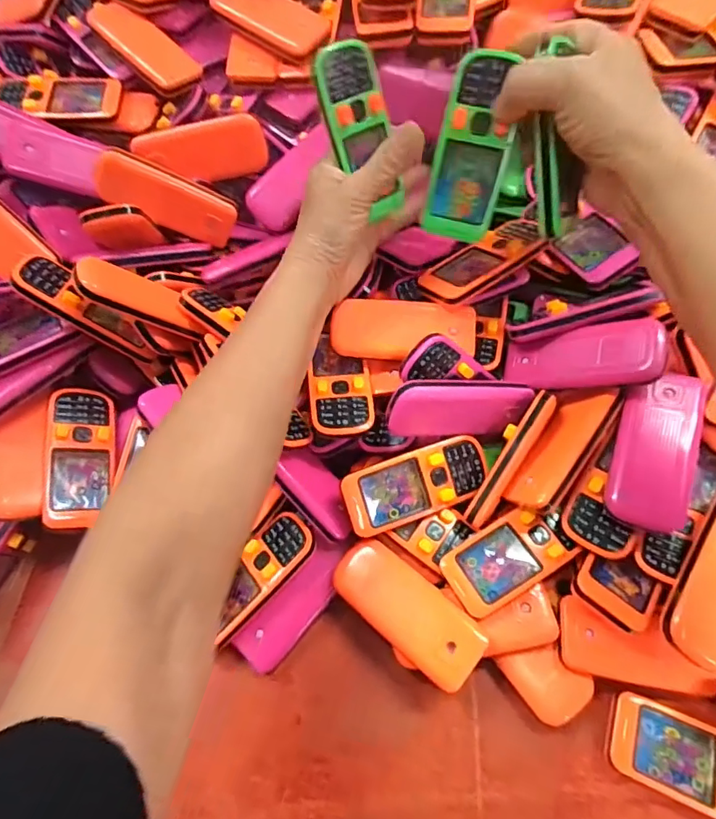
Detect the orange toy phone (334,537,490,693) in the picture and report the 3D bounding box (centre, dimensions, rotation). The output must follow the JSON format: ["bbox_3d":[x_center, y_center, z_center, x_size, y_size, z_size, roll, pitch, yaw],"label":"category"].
[{"bbox_3d":[0.031,0.127,0.315,0.103,0.011,0.045,39,70,21],"label":"orange toy phone"}]

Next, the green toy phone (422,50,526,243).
[{"bbox_3d":[0.071,-0.161,0.307,0.045,0.101,0.012,9,27,7],"label":"green toy phone"}]

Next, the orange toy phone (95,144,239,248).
[{"bbox_3d":[-0.151,-0.169,0.393,0.103,0.014,0.043,15,99,-30],"label":"orange toy phone"}]

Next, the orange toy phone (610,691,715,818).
[{"bbox_3d":[0.201,0.208,0.285,0.095,0.017,0.044,20,64,13],"label":"orange toy phone"}]

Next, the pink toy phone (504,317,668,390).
[{"bbox_3d":[0.151,-0.034,0.335,0.103,0.012,0.042,-3,80,40],"label":"pink toy phone"}]

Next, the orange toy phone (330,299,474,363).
[{"bbox_3d":[0.033,-0.057,0.358,0.103,0.012,0.043,4,104,1],"label":"orange toy phone"}]

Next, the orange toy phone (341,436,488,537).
[{"bbox_3d":[0.042,0.052,0.341,0.104,0.016,0.047,-20,100,-13],"label":"orange toy phone"}]

